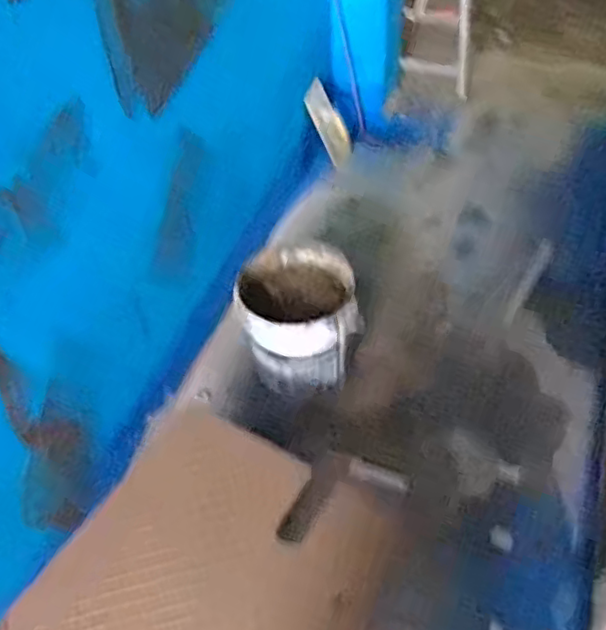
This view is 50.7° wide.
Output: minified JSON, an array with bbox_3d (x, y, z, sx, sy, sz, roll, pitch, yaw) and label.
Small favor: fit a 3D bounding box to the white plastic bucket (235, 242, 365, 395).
[{"bbox_3d":[-0.014,0.008,1.654,0.298,0.240,0.345,-11,49,-6],"label":"white plastic bucket"}]

